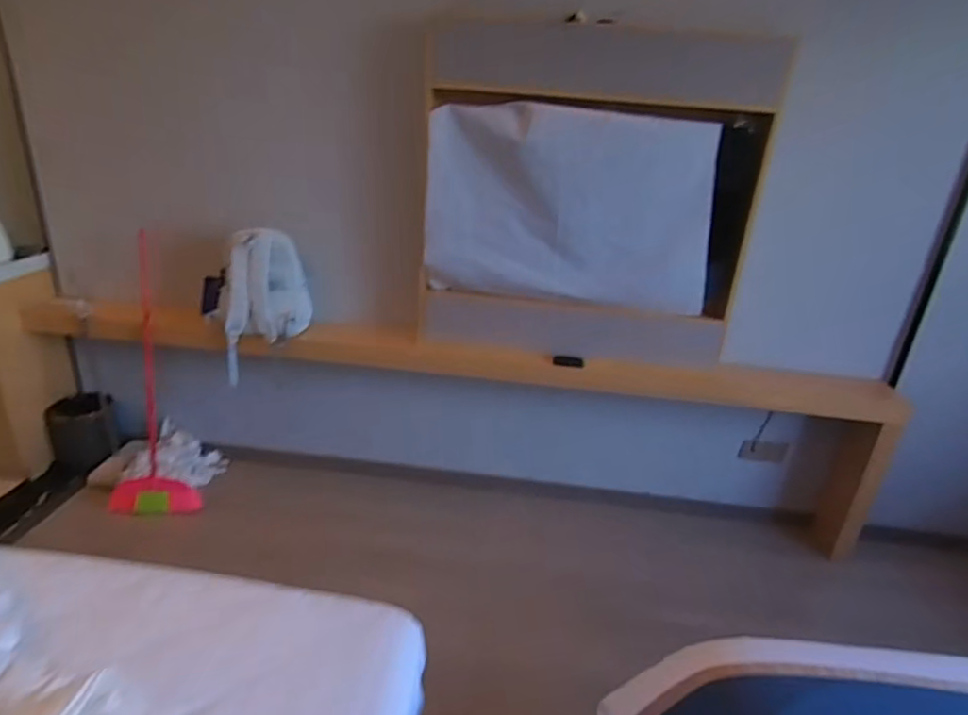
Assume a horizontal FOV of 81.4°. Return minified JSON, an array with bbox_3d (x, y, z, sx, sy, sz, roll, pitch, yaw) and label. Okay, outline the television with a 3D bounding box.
[{"bbox_3d":[0.325,-0.498,1.851,1.003,0.619,0.109,8,23,12],"label":"television"}]

